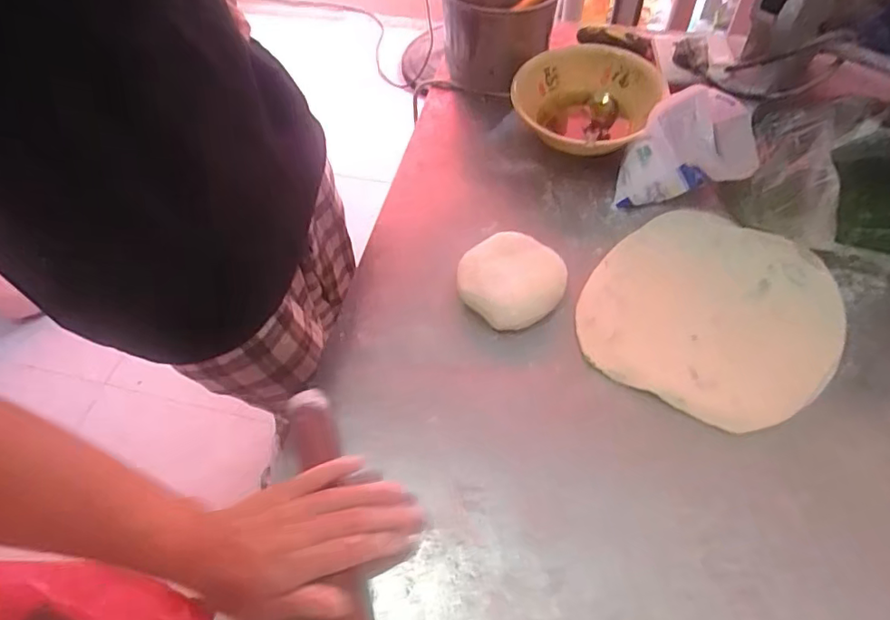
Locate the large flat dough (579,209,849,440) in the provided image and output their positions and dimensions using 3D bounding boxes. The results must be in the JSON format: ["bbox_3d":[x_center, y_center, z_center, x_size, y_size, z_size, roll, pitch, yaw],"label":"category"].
[{"bbox_3d":[0.251,0.000,0.536,0.213,0.019,0.212,-2,57,3],"label":"large flat dough"}]

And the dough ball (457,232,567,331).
[{"bbox_3d":[0.065,-0.029,0.558,0.093,0.031,0.095,-2,57,3],"label":"dough ball"}]

